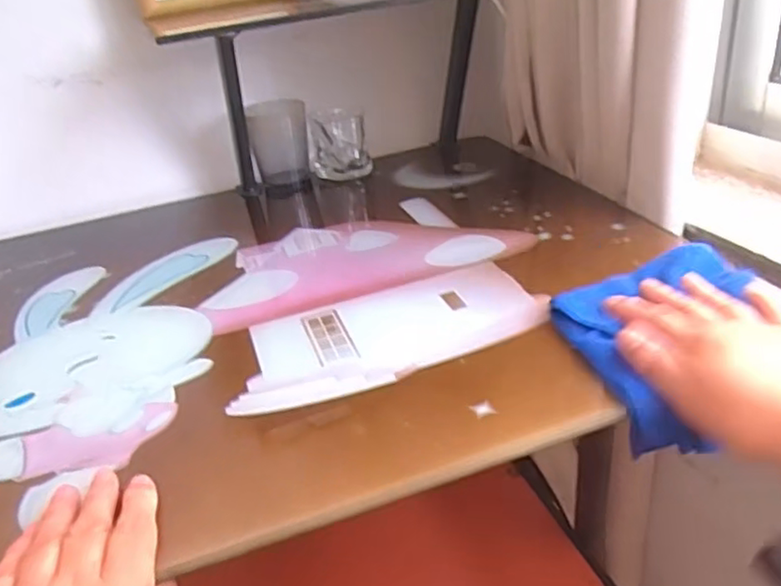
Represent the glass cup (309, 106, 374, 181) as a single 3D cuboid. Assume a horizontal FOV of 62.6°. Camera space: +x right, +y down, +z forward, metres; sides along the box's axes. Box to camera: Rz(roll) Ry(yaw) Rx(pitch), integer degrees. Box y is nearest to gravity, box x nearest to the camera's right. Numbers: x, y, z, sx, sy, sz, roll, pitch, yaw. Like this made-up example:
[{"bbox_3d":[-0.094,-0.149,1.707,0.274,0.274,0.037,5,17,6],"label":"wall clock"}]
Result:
[{"bbox_3d":[-0.061,-0.188,0.788,0.068,0.075,0.075,-6,30,3],"label":"glass cup"}]

